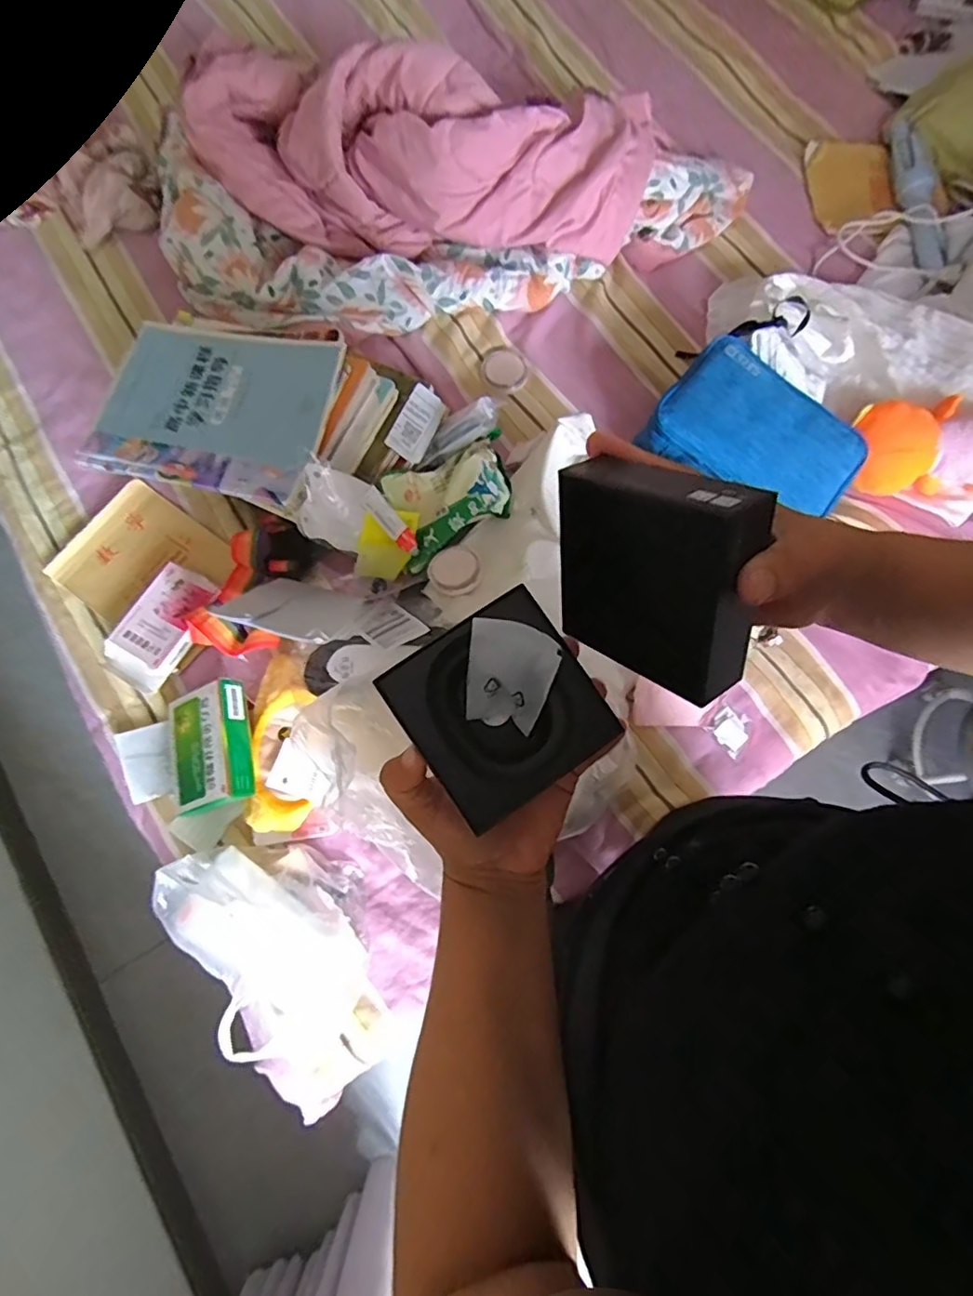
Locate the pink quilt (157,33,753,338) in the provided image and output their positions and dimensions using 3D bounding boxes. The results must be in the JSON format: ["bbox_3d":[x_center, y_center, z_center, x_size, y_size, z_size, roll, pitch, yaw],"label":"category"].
[{"bbox_3d":[-0.041,-0.749,0.884,0.925,0.190,0.415,-14,77,-4],"label":"pink quilt"}]

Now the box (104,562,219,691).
[{"bbox_3d":[-0.454,-0.030,0.792,0.097,0.035,0.172,31,78,7],"label":"box"}]

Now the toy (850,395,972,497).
[{"bbox_3d":[0.624,-0.286,0.806,0.189,0.093,0.120,-4,76,-1],"label":"toy"}]

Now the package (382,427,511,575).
[{"bbox_3d":[-0.049,-0.204,0.778,0.187,0.047,0.124,-25,98,5],"label":"package"}]

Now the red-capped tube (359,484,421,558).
[{"bbox_3d":[-0.126,-0.167,0.757,0.030,0.014,0.106,-46,122,-10],"label":"red-capped tube"}]

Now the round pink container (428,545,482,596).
[{"bbox_3d":[-0.041,-0.102,0.752,0.060,0.026,0.065,0,76,0],"label":"round pink container"}]

